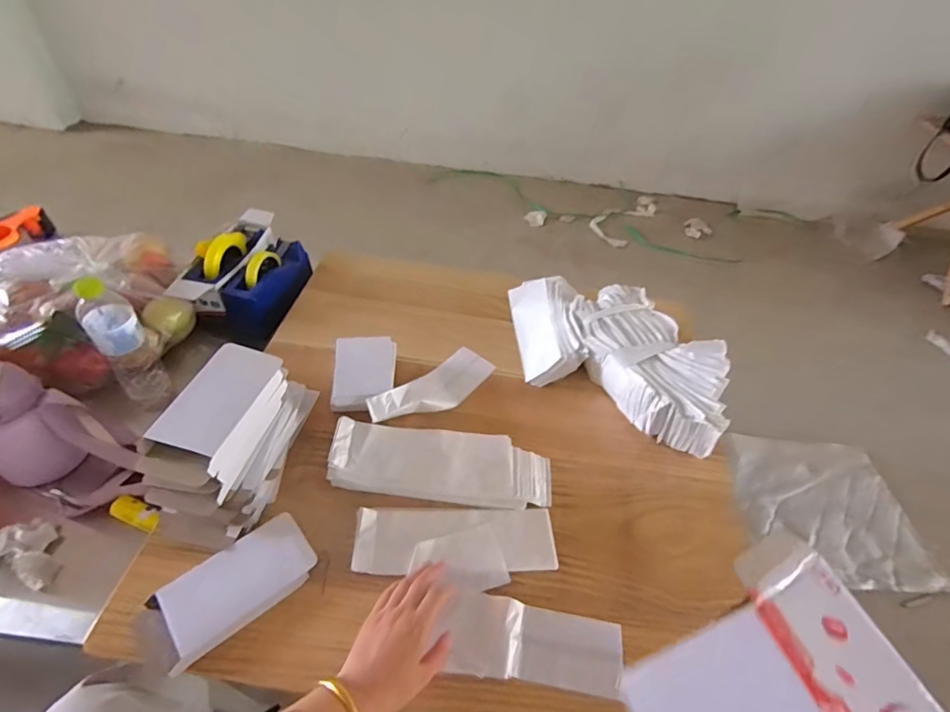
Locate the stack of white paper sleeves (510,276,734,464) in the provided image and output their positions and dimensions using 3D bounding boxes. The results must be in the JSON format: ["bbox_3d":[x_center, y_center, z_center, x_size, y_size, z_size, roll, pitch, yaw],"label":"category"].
[{"bbox_3d":[0.234,-0.030,0.840,0.413,0.083,0.269,25,49,17],"label":"stack of white paper sleeves"}]

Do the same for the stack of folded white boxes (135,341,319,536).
[{"bbox_3d":[-0.313,0.091,0.624,0.115,0.145,0.221,8,46,2],"label":"stack of folded white boxes"}]

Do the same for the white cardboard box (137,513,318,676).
[{"bbox_3d":[-0.281,0.265,0.544,0.181,0.023,0.091,-31,56,-30],"label":"white cardboard box"}]

